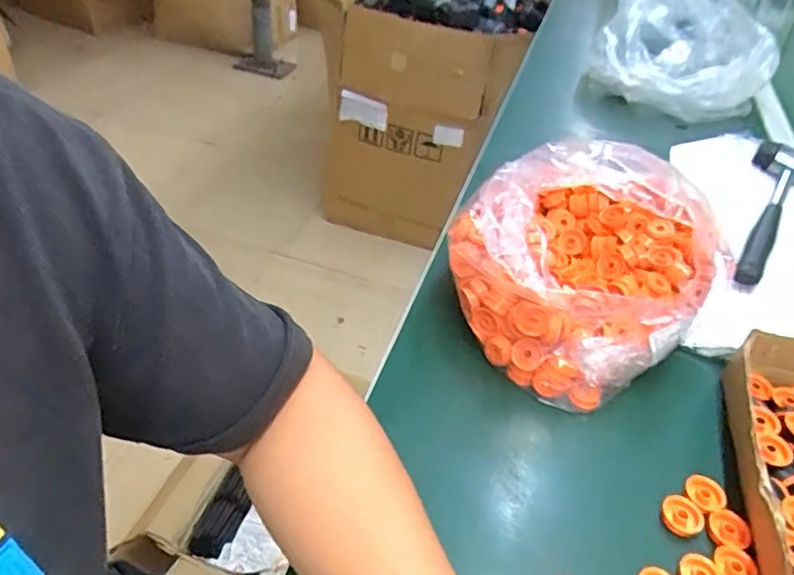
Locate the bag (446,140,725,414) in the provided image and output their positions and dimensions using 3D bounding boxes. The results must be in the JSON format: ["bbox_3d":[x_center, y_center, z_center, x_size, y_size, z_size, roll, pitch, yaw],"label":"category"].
[{"bbox_3d":[0.159,-0.035,0.505,0.209,0.154,0.204,33,47,27],"label":"bag"}]

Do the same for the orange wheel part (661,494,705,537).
[{"bbox_3d":[0.195,0.156,0.401,0.027,0.006,0.026,4,41,-3],"label":"orange wheel part"}]

